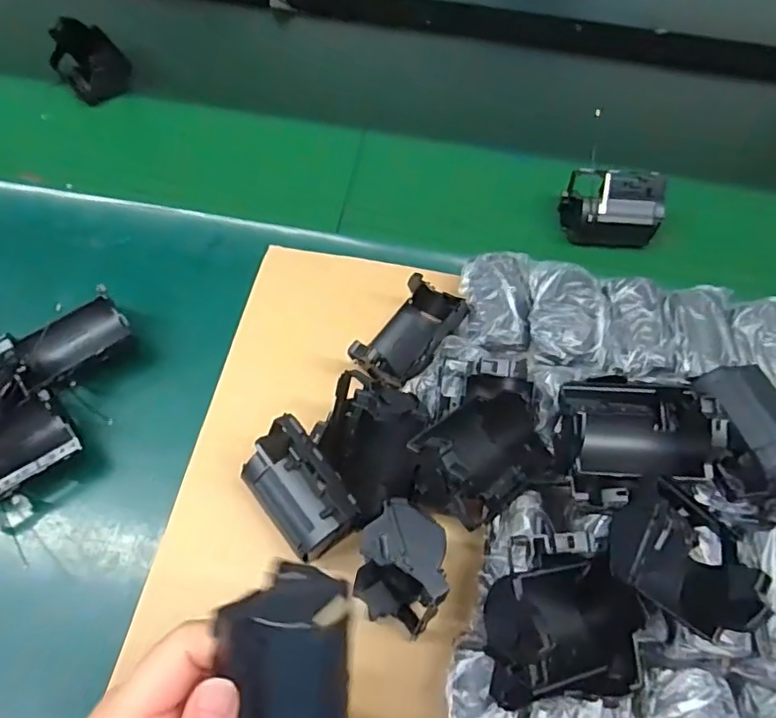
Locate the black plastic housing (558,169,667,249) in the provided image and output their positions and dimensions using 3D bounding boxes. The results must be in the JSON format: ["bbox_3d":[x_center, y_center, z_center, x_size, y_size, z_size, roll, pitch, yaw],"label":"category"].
[{"bbox_3d":[0.172,-0.115,0.441,0.068,0.044,0.039,3,62,-1],"label":"black plastic housing"}]

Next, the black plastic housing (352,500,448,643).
[{"bbox_3d":[0.008,0.108,0.295,0.046,0.067,0.049,27,65,12],"label":"black plastic housing"}]

